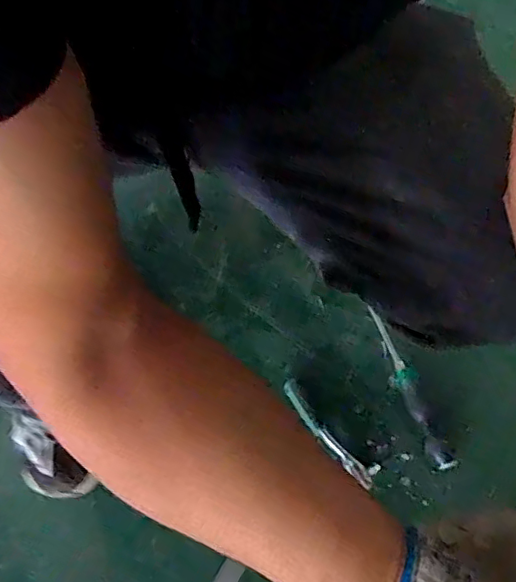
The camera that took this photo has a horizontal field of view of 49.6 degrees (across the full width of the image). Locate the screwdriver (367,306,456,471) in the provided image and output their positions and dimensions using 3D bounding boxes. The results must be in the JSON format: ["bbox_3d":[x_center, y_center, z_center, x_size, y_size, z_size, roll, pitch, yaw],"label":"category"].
[{"bbox_3d":[0.175,0.111,0.659,0.024,0.019,0.201,-18,66,-10],"label":"screwdriver"}]

